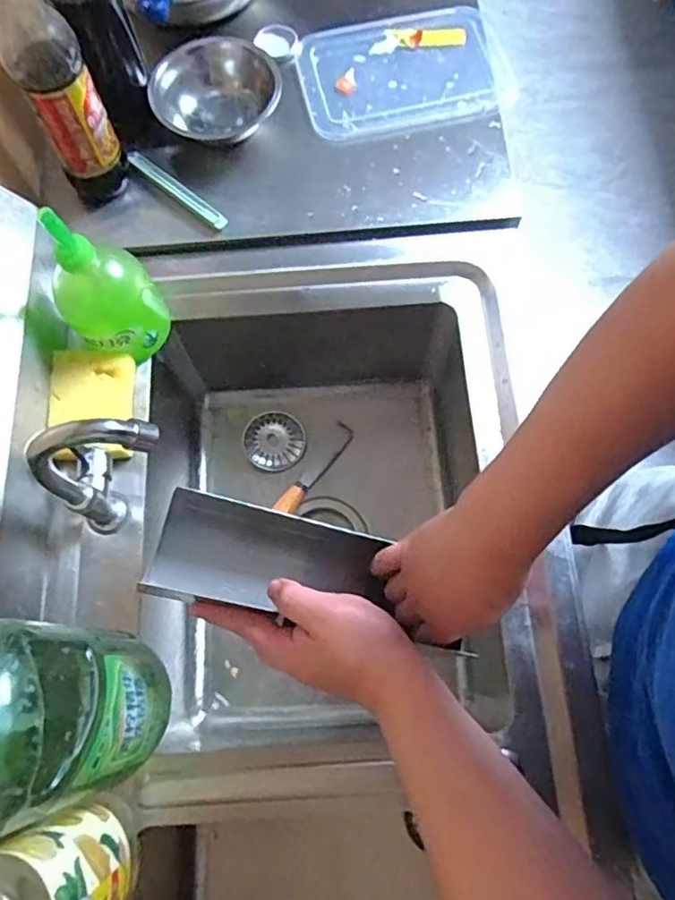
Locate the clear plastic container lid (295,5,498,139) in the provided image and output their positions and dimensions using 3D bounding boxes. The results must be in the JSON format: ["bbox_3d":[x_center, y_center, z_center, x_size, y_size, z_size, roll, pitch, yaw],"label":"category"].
[{"bbox_3d":[0.070,-0.423,0.695,0.215,0.014,0.155,-9,71,-2],"label":"clear plastic container lid"}]

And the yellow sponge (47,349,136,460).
[{"bbox_3d":[-0.230,-0.043,0.584,0.070,0.036,0.097,0,71,2],"label":"yellow sponge"}]

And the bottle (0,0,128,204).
[{"bbox_3d":[-0.250,-0.323,0.553,0.056,0.241,0.059,12,72,5],"label":"bottle"}]

